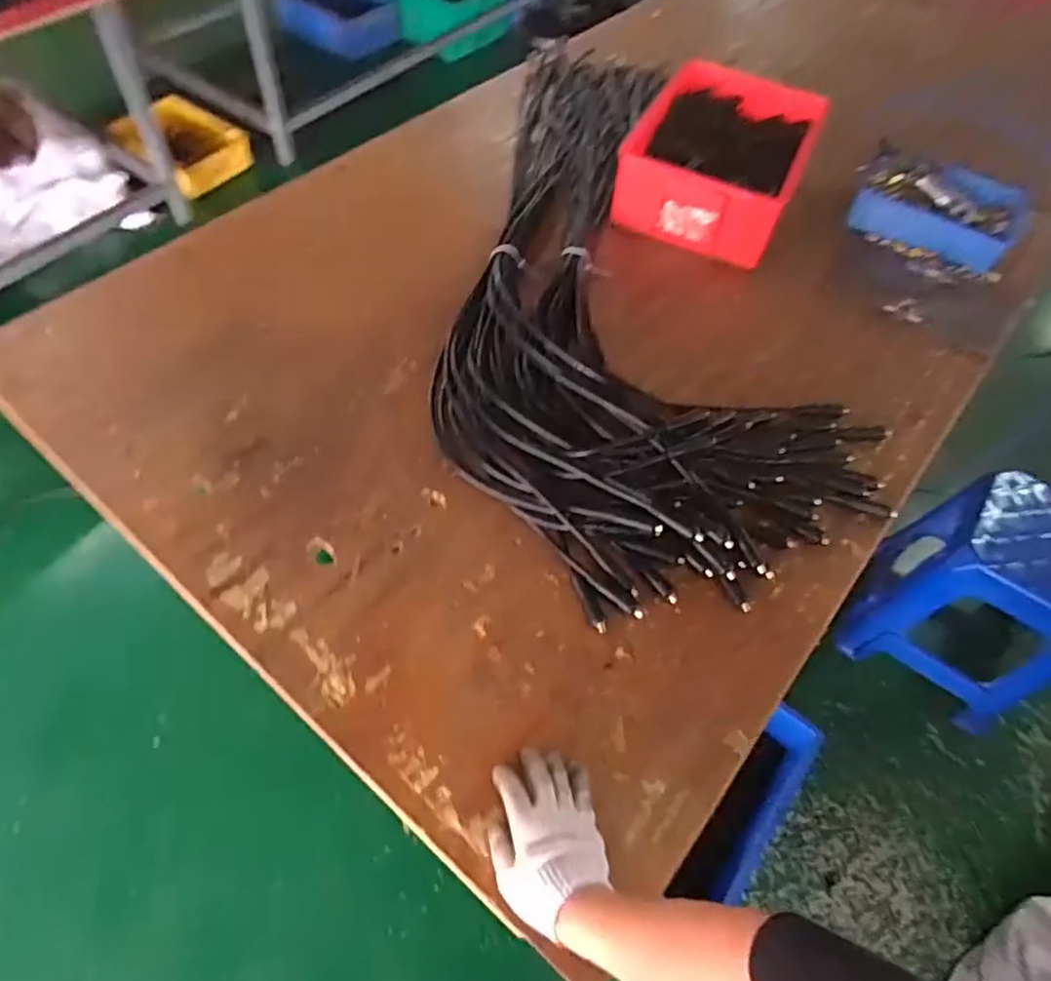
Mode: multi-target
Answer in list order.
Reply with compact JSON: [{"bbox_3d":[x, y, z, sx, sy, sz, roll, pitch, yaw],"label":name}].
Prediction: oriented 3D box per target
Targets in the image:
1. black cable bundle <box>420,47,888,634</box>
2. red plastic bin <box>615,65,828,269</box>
[{"bbox_3d":[0.155,-0.415,1.208,0.632,0.065,1.332,-3,57,-6],"label":"black cable bundle"},{"bbox_3d":[0.381,-0.664,1.312,0.309,0.141,0.439,23,58,11],"label":"red plastic bin"}]

